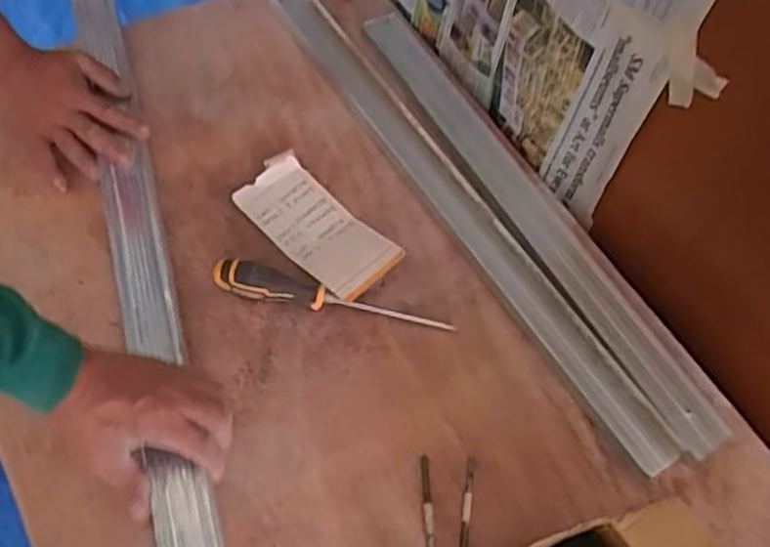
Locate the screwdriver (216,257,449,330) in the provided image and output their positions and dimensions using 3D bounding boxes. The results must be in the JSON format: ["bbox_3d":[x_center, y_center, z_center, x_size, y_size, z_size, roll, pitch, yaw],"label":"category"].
[{"bbox_3d":[-0.051,0.016,0.711,0.231,0.038,0.029,9,60,3],"label":"screwdriver"}]

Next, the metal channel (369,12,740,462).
[{"bbox_3d":[0.156,-0.077,0.813,0.078,0.034,0.615,-25,64,-16],"label":"metal channel"}]

